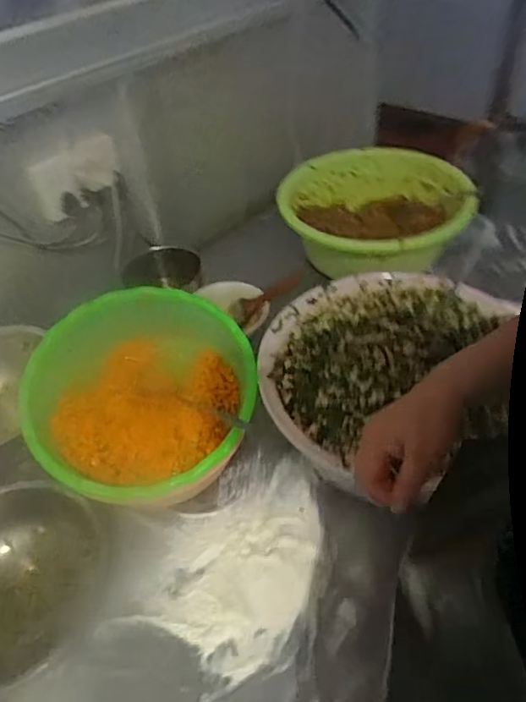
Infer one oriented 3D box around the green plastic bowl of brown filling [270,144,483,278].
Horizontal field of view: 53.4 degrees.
[{"bbox_3d":[0.210,-0.265,0.996,0.329,0.108,0.320,-3,45,3],"label":"green plastic bowl of brown filling"}]

